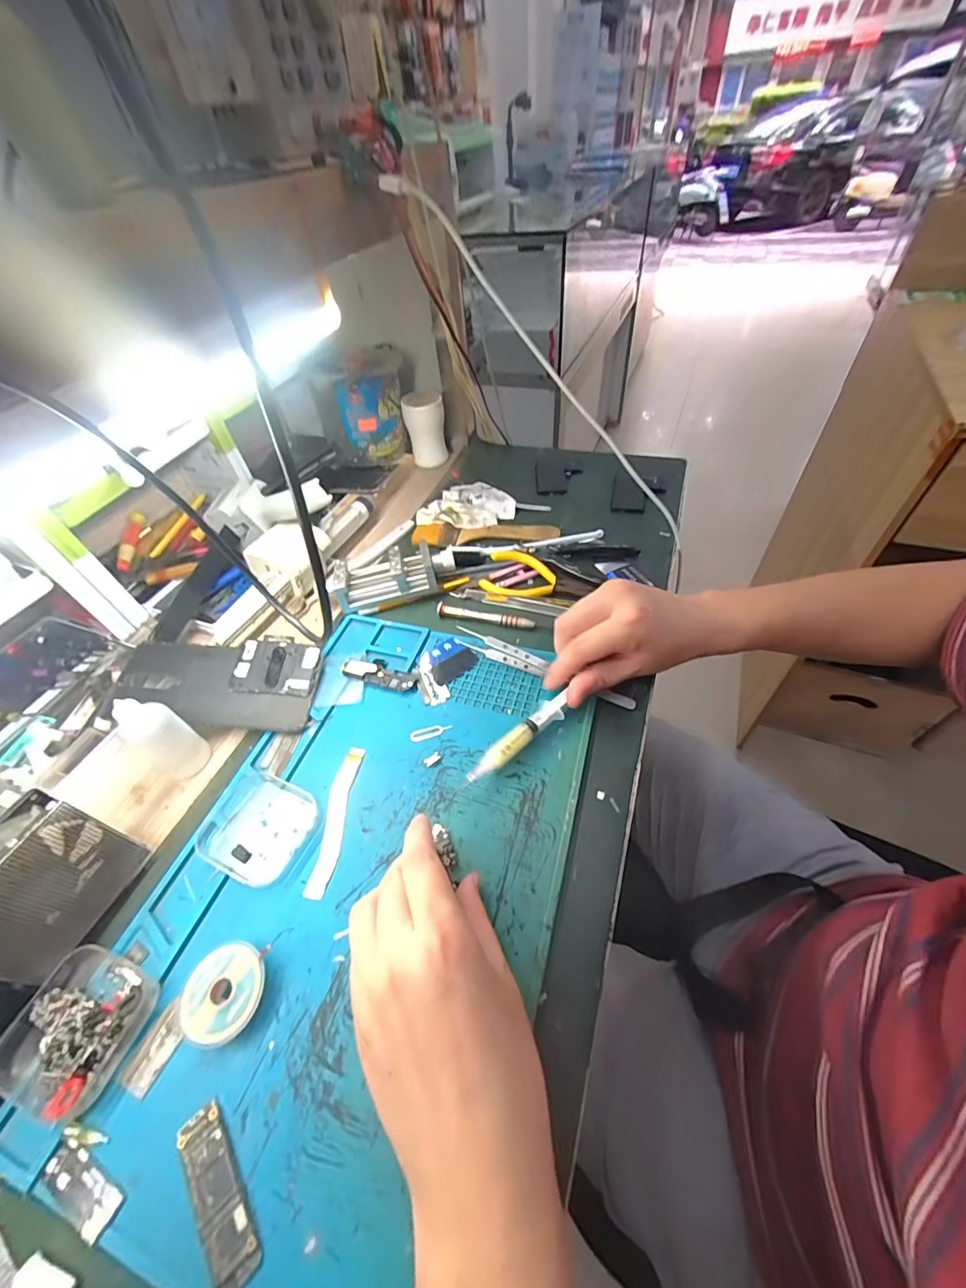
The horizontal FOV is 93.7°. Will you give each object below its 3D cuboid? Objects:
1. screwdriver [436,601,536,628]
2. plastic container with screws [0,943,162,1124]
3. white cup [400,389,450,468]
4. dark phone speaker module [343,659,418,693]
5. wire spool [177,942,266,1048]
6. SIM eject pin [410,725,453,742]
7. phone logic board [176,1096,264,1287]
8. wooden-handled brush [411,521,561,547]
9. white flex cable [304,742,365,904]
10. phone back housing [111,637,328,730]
[{"bbox_3d":[0.002,-0.027,0.430,0.094,0.012,0.010,9,51,13],"label":"screwdriver"},{"bbox_3d":[-0.219,0.205,0.243,0.061,0.022,0.061,10,51,14],"label":"plastic container with screws"},{"bbox_3d":[-0.077,-0.290,0.616,0.051,0.082,0.047,-3,49,4],"label":"white cup"},{"bbox_3d":[-0.089,0.024,0.395,0.069,0.006,0.025,11,51,15],"label":"dark phone speaker module"},{"bbox_3d":[-0.144,0.193,0.252,0.046,0.013,0.043,-3,49,4],"label":"wire spool"},{"bbox_3d":[-0.040,0.068,0.353,0.033,0.004,0.010,-13,49,-5],"label":"SIM eject pin"},{"bbox_3d":[-0.121,0.249,0.206,0.021,0.005,0.065,-37,55,-23],"label":"phone logic board"},{"bbox_3d":[0.001,-0.128,0.518,0.166,0.008,0.034,1,49,7],"label":"wooden-handled brush"},{"bbox_3d":[-0.103,0.120,0.316,0.018,0.004,0.102,-2,49,5],"label":"white flex cable"},{"bbox_3d":[-0.223,0.028,0.387,0.159,0.008,0.081,7,61,-1],"label":"phone back housing"}]

